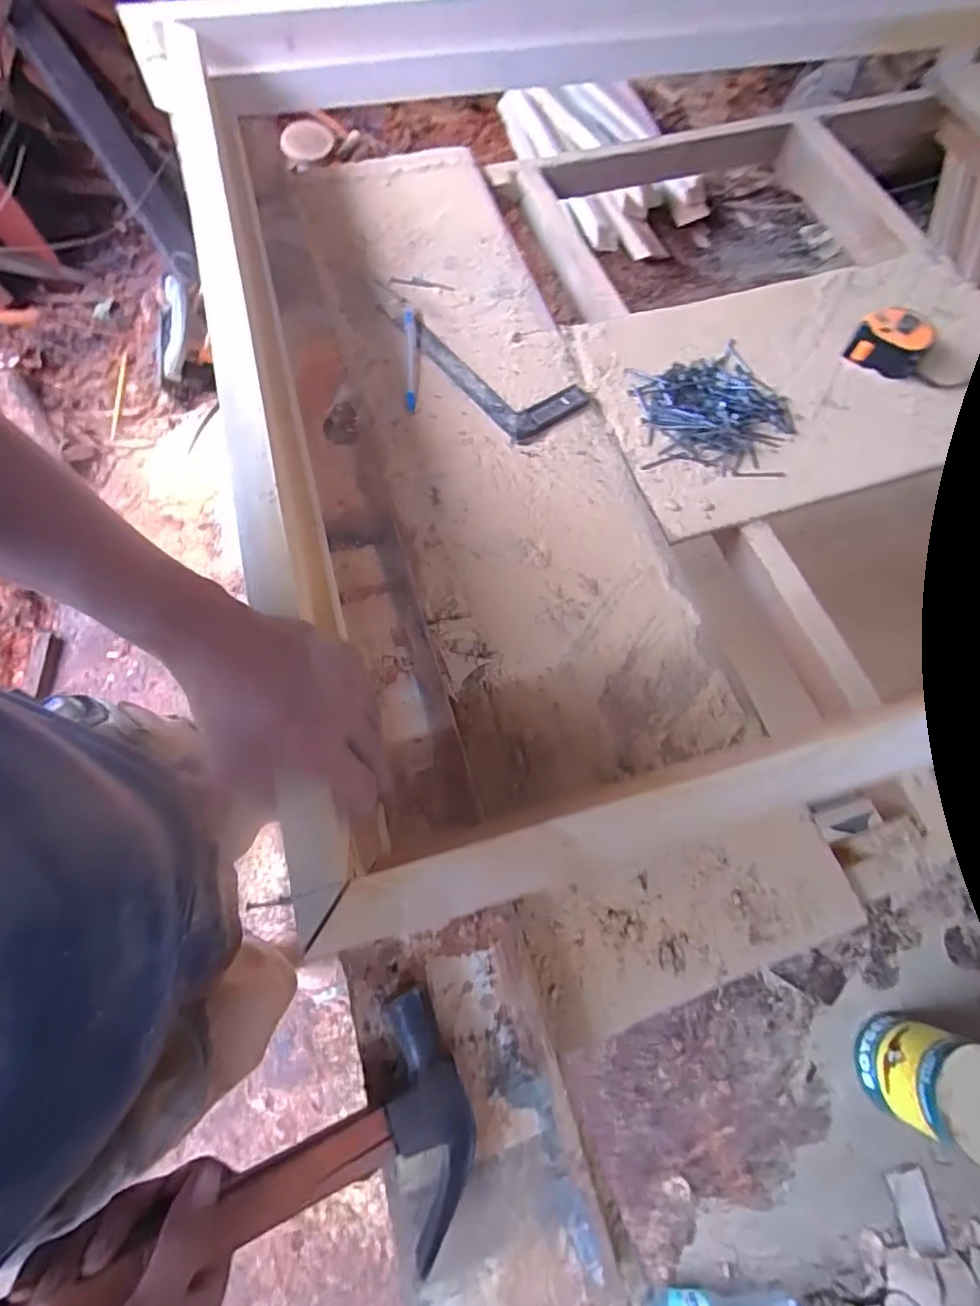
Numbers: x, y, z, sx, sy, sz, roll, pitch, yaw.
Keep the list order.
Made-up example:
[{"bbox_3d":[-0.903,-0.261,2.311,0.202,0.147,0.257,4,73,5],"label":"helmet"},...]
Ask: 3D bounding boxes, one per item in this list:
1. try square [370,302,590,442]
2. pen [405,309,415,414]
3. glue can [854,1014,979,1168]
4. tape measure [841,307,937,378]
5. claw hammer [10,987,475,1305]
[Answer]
[{"bbox_3d":[-0.009,-0.326,0.620,0.101,0.007,0.243,-37,73,-17],"label":"try square"},{"bbox_3d":[-0.087,-0.323,0.616,0.011,0.005,0.152,-3,67,-4],"label":"pen"},{"bbox_3d":[0.742,0.717,0.939,0.160,0.221,0.155,1,68,-2],"label":"glue can"},{"bbox_3d":[0.447,-0.349,0.630,0.079,0.044,0.066,27,68,9],"label":"tape measure"},{"bbox_3d":[-0.156,0.293,0.275,0.307,0.030,0.111,-14,67,-23],"label":"claw hammer"}]

